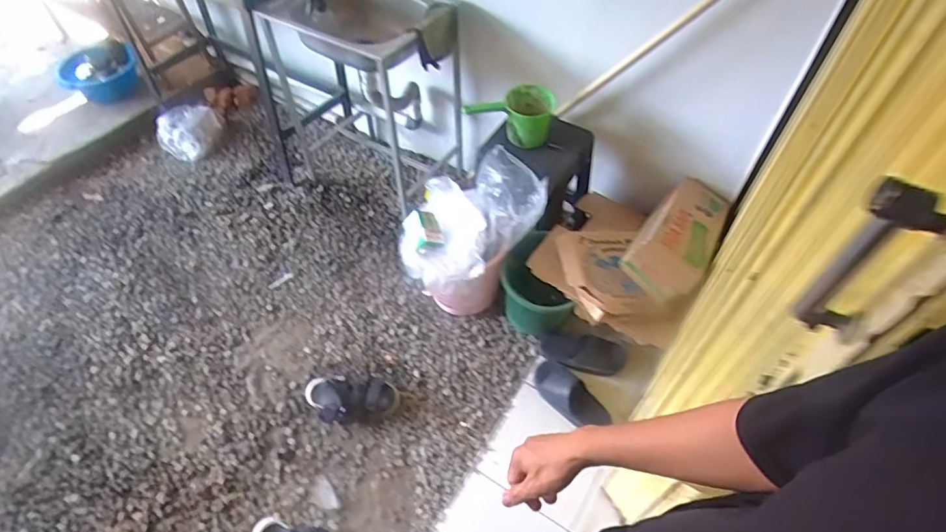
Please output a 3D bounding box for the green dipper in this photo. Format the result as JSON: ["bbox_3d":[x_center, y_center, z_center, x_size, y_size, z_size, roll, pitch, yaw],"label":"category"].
[{"bbox_3d":[0.110,-0.448,1.514,0.261,0.155,0.197,4,54,4],"label":"green dipper"}]

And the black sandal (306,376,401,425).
[{"bbox_3d":[-0.352,0.370,1.484,0.274,0.083,0.137,5,53,-1],"label":"black sandal"}]

